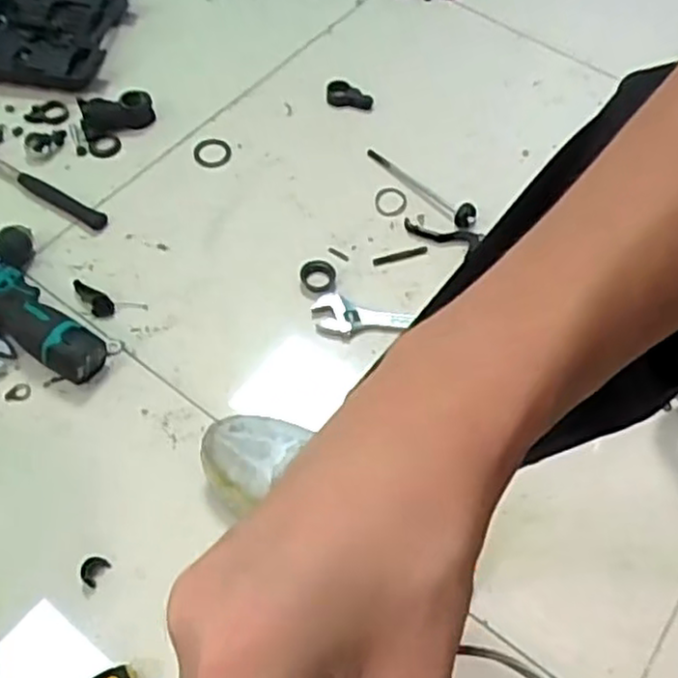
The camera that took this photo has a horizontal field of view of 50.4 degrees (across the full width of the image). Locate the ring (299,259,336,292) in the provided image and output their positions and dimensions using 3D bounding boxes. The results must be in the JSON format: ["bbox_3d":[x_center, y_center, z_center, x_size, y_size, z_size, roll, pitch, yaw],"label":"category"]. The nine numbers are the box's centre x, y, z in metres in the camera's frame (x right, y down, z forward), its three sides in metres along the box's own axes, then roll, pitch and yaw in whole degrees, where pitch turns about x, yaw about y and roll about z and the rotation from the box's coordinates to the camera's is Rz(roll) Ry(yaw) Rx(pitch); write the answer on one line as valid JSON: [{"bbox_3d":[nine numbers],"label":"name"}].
[{"bbox_3d":[-0.025,-0.079,0.867,0.040,0.014,0.048,19,60,8],"label":"ring"}]

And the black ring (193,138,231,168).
[{"bbox_3d":[-0.169,-0.249,0.964,0.050,0.007,0.047,1,59,-2],"label":"black ring"}]

